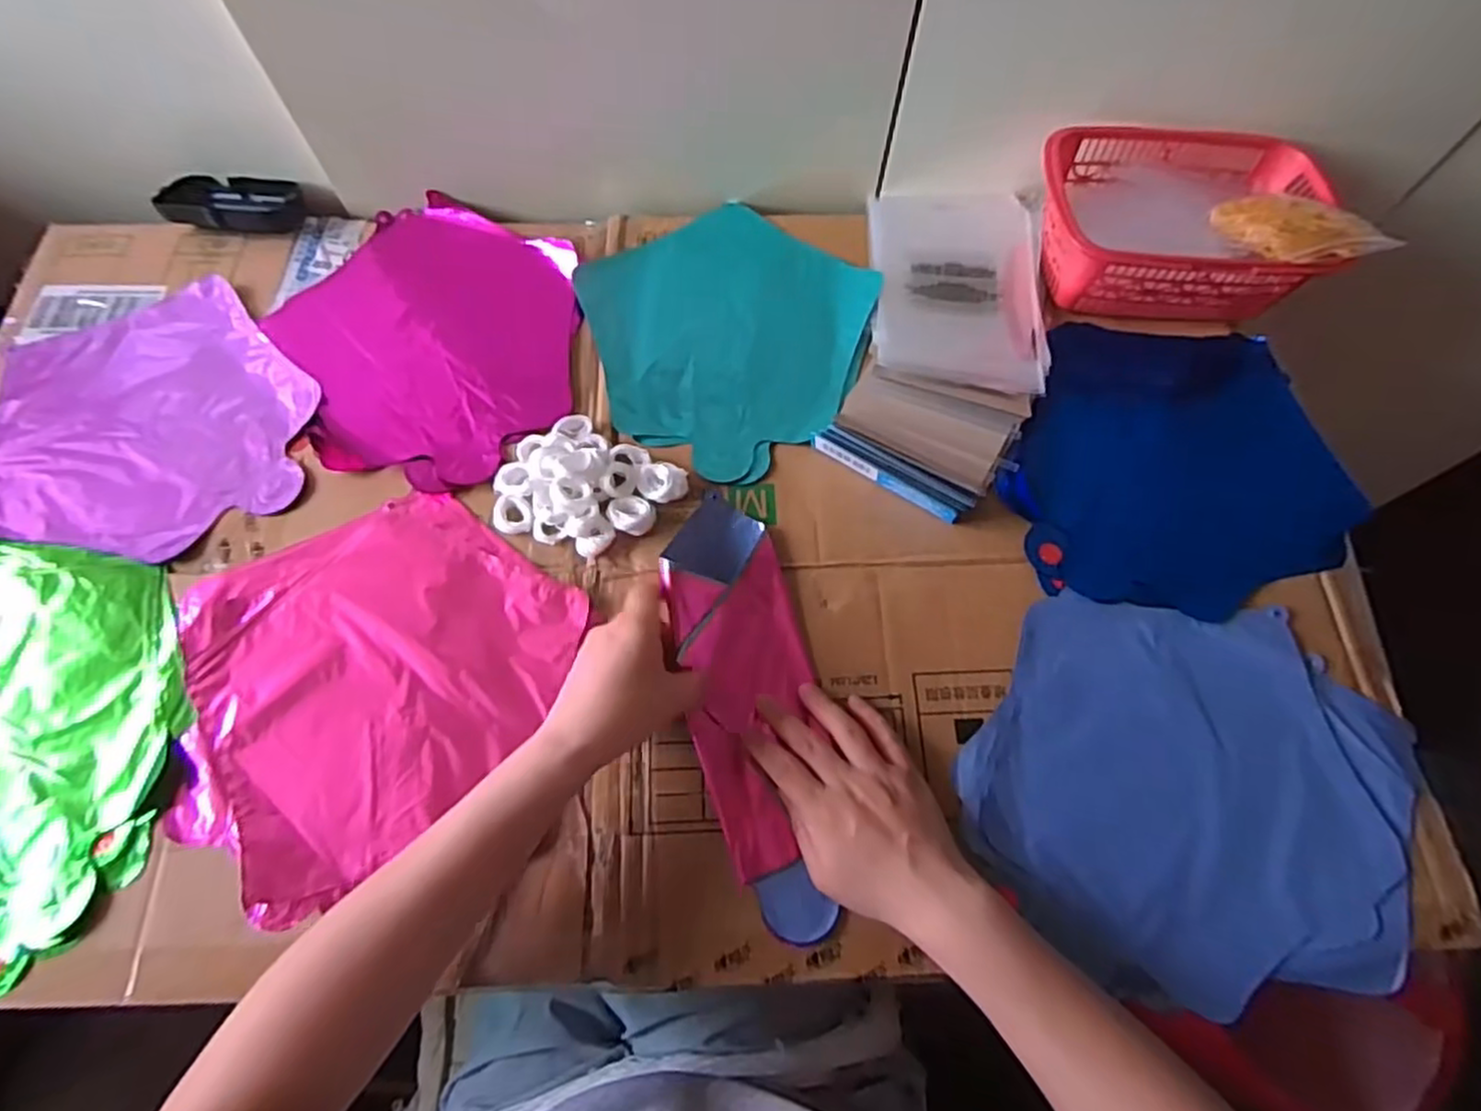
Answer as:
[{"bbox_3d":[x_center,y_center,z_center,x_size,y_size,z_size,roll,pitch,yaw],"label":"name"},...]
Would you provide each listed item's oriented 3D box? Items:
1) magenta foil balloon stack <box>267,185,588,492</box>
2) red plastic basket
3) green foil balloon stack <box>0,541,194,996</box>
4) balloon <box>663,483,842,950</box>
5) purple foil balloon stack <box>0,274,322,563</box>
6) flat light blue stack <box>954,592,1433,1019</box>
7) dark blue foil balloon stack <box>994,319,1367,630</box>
[{"bbox_3d":[-0.229,-0.171,0.563,0.215,0.025,0.253,-28,70,-11],"label":"magenta foil balloon stack"},{"bbox_3d":[0.334,-0.254,0.576,0.211,0.080,0.149,3,67,1],"label":"red plastic basket"},{"bbox_3d":[-0.448,0.108,0.435,0.229,0.011,0.239,9,67,3],"label":"green foil balloon stack"},{"bbox_3d":[0.006,0.095,0.460,0.080,0.031,0.269,-8,76,-5],"label":"balloon"},{"bbox_3d":[-0.424,-0.100,0.533,0.219,0.014,0.218,-10,68,-4],"label":"purple foil balloon stack"},{"bbox_3d":[0.276,0.142,0.448,0.250,0.013,0.238,29,70,12],"label":"flat light blue stack"},{"bbox_3d":[0.311,-0.069,0.522,0.231,0.018,0.226,8,67,3],"label":"dark blue foil balloon stack"}]

